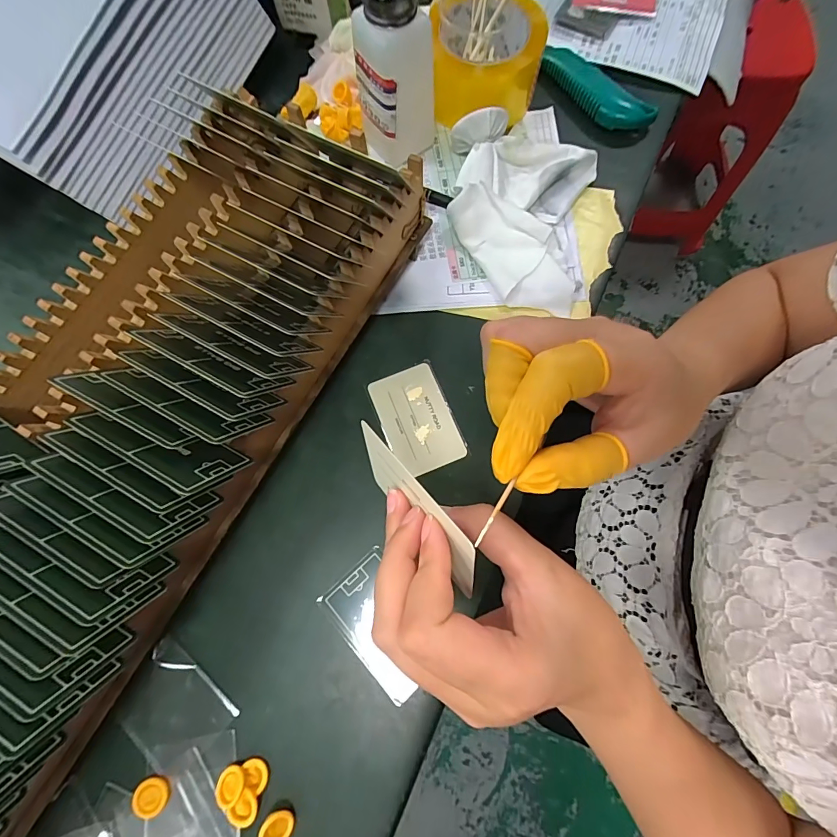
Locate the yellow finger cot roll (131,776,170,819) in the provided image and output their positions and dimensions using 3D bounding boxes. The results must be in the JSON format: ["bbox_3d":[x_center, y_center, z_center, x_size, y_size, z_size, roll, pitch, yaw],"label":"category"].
[{"bbox_3d":[-0.170,0.240,0.257,0.021,0.004,0.020,5,66,-11],"label":"yellow finger cot roll"}]

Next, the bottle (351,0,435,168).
[{"bbox_3d":[-0.019,-0.287,0.318,0.064,0.141,0.061,-4,75,0],"label":"bottle"}]

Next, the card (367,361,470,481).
[{"bbox_3d":[-0.003,0.001,0.325,0.053,0.004,0.084,-21,75,-5],"label":"card"}]

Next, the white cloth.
[{"bbox_3d":[0.089,-0.179,0.355,0.116,0.032,0.156,12,75,4],"label":"white cloth"}]

